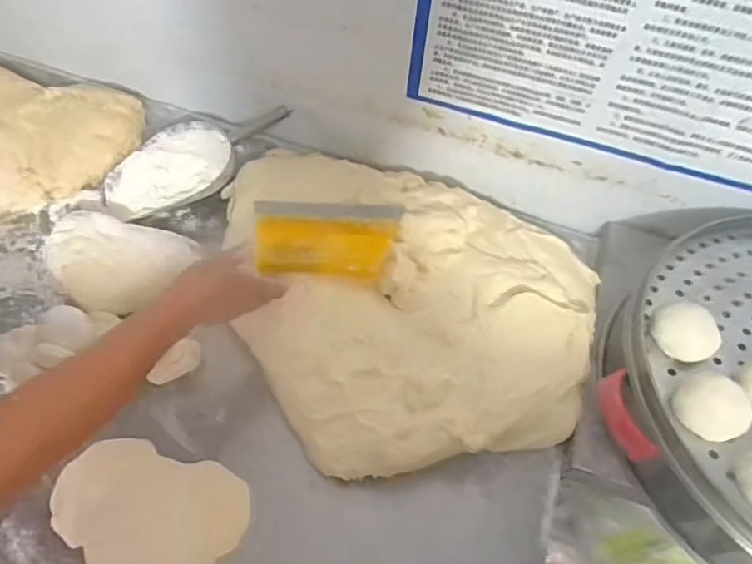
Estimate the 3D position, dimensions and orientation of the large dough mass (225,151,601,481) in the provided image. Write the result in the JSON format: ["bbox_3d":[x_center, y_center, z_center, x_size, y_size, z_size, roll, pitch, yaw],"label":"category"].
[{"bbox_3d":[0.047,-0.010,0.754,0.444,0.118,0.487,2,55,-3],"label":"large dough mass"}]

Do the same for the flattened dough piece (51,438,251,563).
[{"bbox_3d":[-0.250,0.251,0.607,0.194,0.020,0.159,29,59,15],"label":"flattened dough piece"}]

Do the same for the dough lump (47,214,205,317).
[{"bbox_3d":[-0.346,-0.025,0.747,0.180,0.074,0.122,9,55,2],"label":"dough lump"}]

